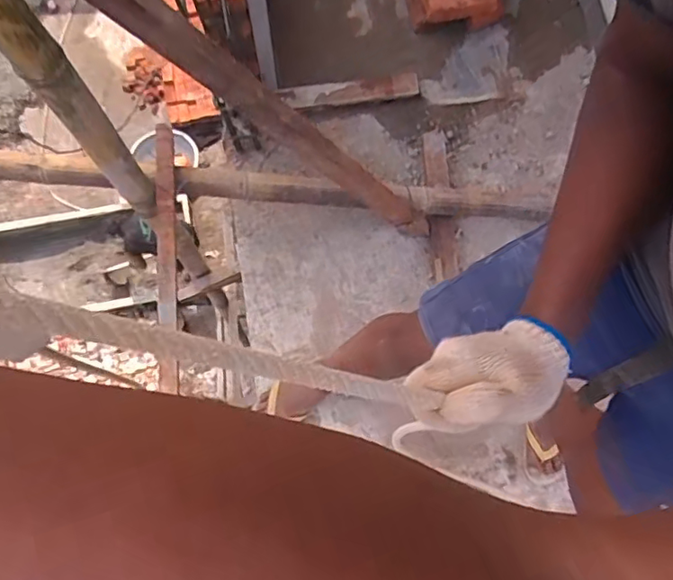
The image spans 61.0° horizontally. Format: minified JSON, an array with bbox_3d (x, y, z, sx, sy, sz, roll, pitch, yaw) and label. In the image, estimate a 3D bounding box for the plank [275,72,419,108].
[{"bbox_3d":[0.037,-0.534,1.539,0.370,0.047,0.066,-9,76,-4],"label":"plank"}]

